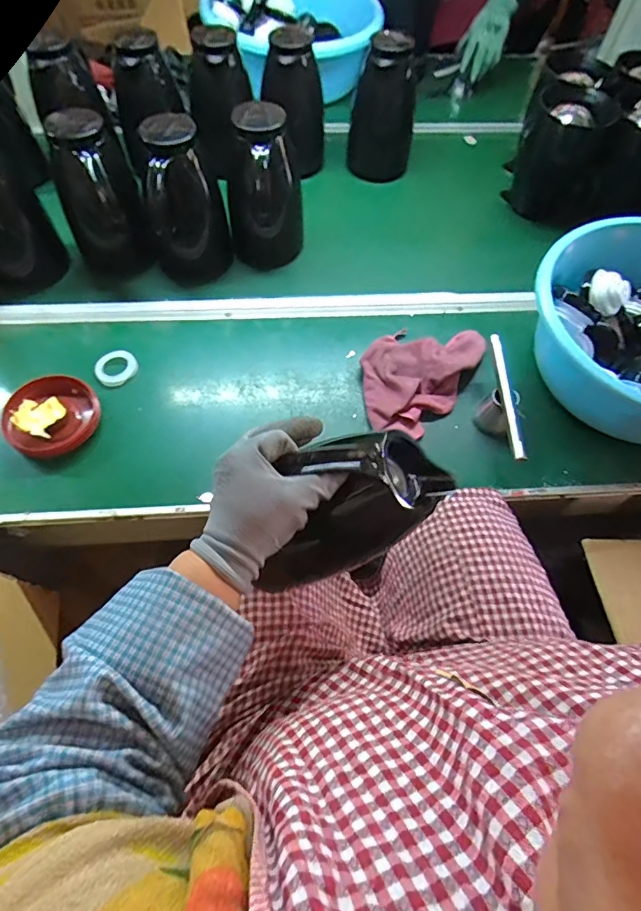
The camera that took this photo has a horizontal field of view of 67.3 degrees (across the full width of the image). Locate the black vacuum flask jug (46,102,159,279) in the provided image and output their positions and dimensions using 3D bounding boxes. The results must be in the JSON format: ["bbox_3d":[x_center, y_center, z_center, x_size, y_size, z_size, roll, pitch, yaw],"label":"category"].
[{"bbox_3d":[-0.337,-0.377,0.748,0.111,0.198,0.105,-23,66,-15],"label":"black vacuum flask jug"}]

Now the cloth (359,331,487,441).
[{"bbox_3d":[0.141,-0.128,0.724,0.150,0.041,0.241,30,65,12],"label":"cloth"}]

